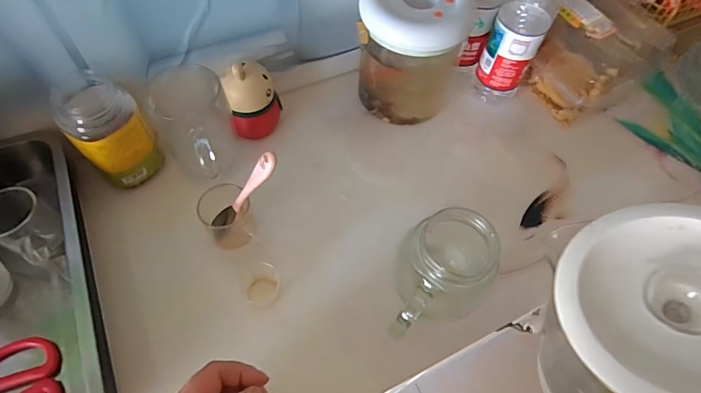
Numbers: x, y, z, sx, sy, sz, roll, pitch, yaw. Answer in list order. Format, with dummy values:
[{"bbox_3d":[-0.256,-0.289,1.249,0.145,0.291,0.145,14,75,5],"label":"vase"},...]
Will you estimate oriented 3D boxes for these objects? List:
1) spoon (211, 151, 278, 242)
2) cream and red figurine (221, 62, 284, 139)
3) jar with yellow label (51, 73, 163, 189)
[{"bbox_3d":[-0.115,0.000,0.433,0.014,0.134,0.029,1,51,-48],"label":"spoon"},{"bbox_3d":[-0.119,-0.118,0.504,0.068,0.088,0.060,-8,61,-9],"label":"cream and red figurine"},{"bbox_3d":[-0.268,-0.070,0.462,0.075,0.113,0.072,40,65,18],"label":"jar with yellow label"}]

